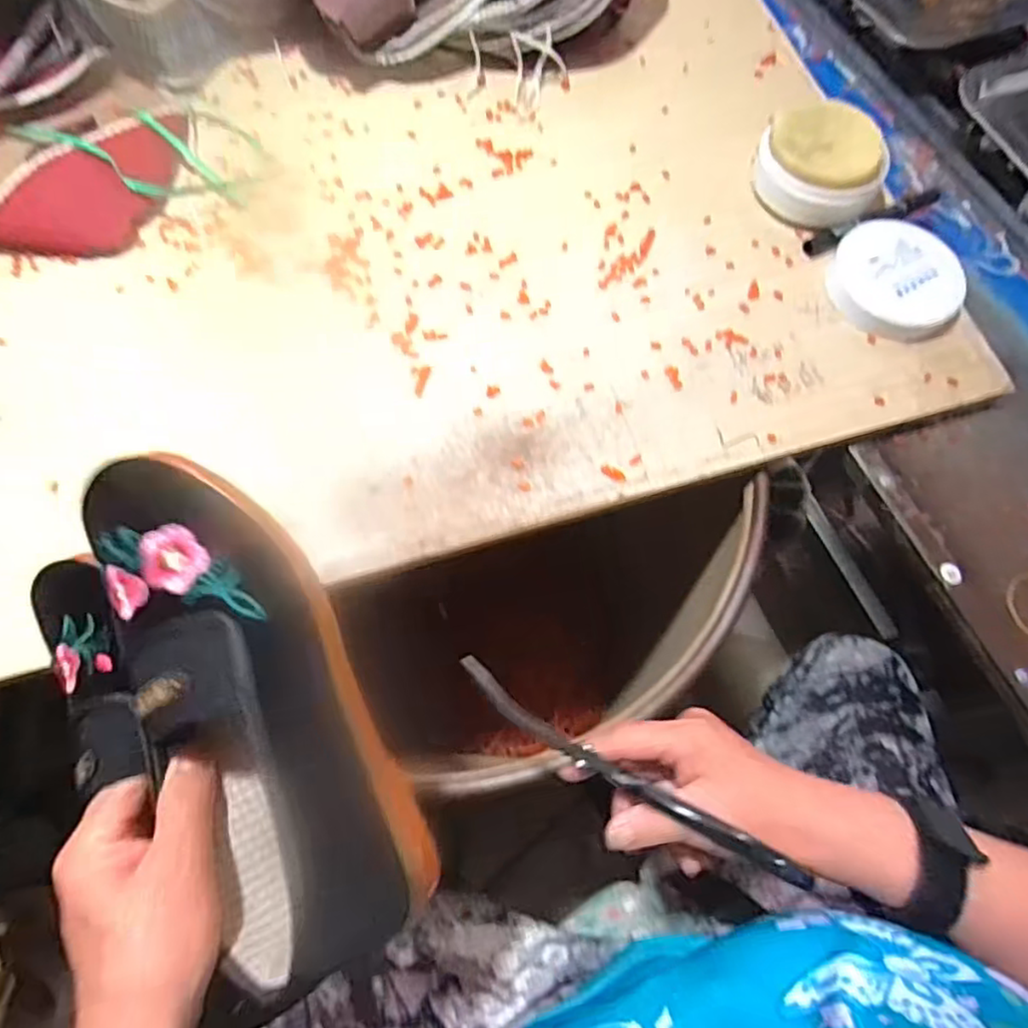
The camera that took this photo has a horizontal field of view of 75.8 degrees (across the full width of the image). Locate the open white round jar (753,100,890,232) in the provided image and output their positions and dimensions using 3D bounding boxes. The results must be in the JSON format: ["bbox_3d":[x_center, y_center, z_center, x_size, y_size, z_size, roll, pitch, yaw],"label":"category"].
[{"bbox_3d":[0.258,-0.294,0.560,0.100,0.047,0.095,1,69,-3],"label":"open white round jar"}]

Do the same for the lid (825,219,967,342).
[{"bbox_3d":[0.309,-0.195,0.538,0.097,0.028,0.106,1,69,-3],"label":"lid"}]

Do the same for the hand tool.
[{"bbox_3d":[0.050,0.125,0.323,0.187,0.025,0.015,27,69,21],"label":"hand tool"}]

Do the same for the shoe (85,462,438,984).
[{"bbox_3d":[-0.111,0.080,0.278,0.084,0.067,0.225,-26,83,-13],"label":"shoe"}]

